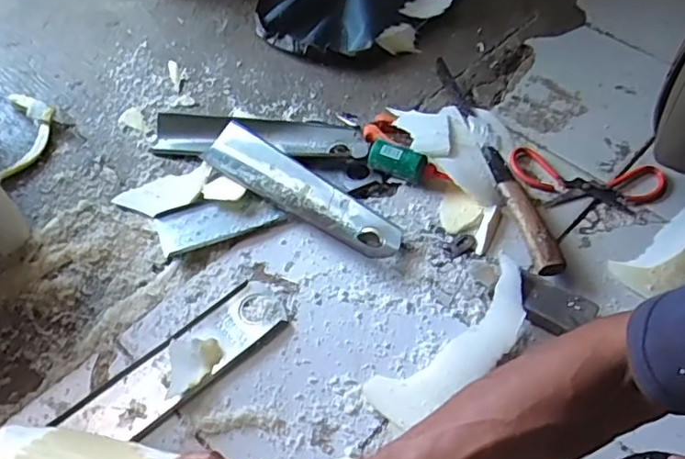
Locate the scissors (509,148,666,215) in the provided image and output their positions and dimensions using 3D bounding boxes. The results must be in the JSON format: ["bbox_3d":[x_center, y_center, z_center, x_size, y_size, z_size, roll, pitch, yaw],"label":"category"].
[{"bbox_3d":[0.330,-0.064,0.807,0.201,0.011,0.094,11,55,9],"label":"scissors"}]

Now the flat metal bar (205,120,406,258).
[{"bbox_3d":[-0.057,-0.050,0.800,0.301,0.032,0.071,32,60,22],"label":"flat metal bar"}]

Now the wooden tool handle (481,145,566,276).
[{"bbox_3d":[0.229,-0.033,0.776,0.033,0.033,0.219,-11,54,-7],"label":"wooden tool handle"}]

